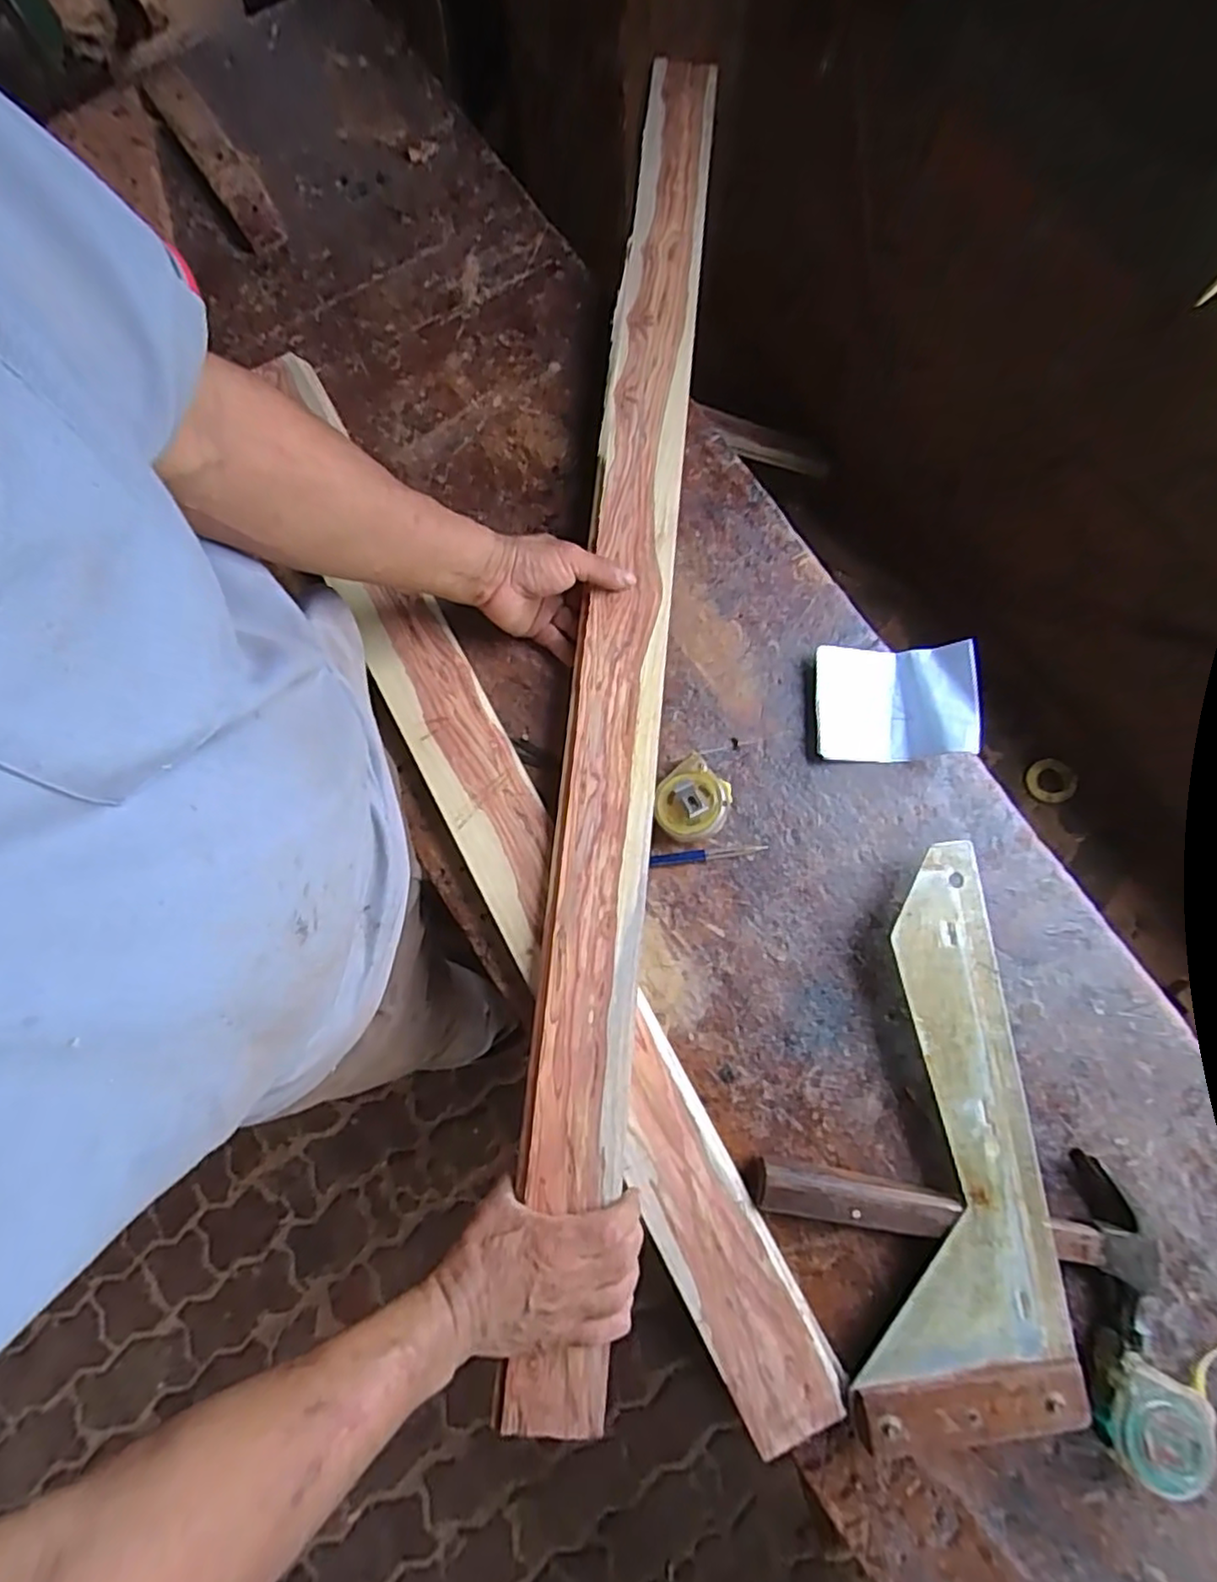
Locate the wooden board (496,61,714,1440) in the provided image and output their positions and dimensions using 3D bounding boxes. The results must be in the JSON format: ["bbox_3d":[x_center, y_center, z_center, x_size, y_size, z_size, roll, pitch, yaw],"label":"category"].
[{"bbox_3d":[0.014,-0.158,0.599,0.080,0.028,1.218,6,78,1],"label":"wooden board"}]

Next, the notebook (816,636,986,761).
[{"bbox_3d":[0.259,-0.083,0.605,0.130,0.050,0.104,3,79,0],"label":"notebook"}]

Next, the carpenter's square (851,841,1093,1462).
[{"bbox_3d":[0.269,0.267,0.528,0.157,0.013,0.433,-1,80,-1],"label":"carpenter's square"}]

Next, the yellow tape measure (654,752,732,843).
[{"bbox_3d":[0.074,0.011,0.587,0.063,0.042,0.066,39,81,7],"label":"yellow tape measure"}]

